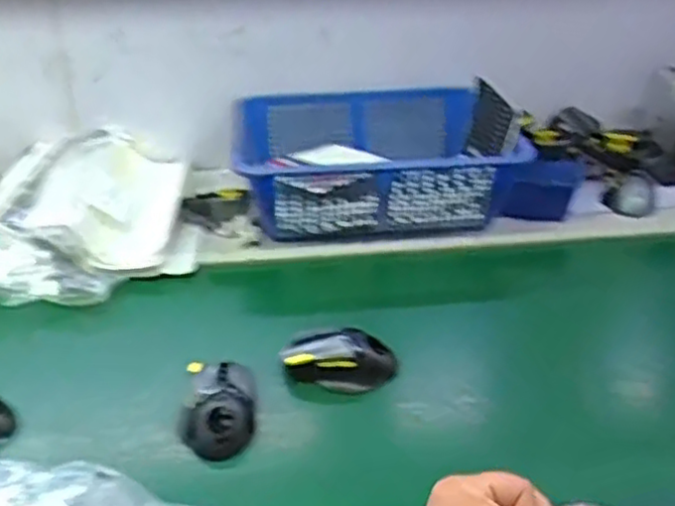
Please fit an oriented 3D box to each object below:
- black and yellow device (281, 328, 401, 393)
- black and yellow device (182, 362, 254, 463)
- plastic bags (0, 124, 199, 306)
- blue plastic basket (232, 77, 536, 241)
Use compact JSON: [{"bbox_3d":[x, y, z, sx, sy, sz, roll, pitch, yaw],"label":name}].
[{"bbox_3d":[0.002,0.108,0.736,0.111,0.045,0.056,8,32,11],"label":"black and yellow device"},{"bbox_3d":[-0.112,0.151,0.683,0.066,0.056,0.095,0,31,-2],"label":"black and yellow device"},{"bbox_3d":[-0.341,-0.057,0.936,0.296,0.097,0.346,-9,32,-15],"label":"plastic bags"},{"bbox_3d":[0.040,-0.136,1.006,0.356,0.140,0.265,-5,32,-9],"label":"blue plastic basket"}]

